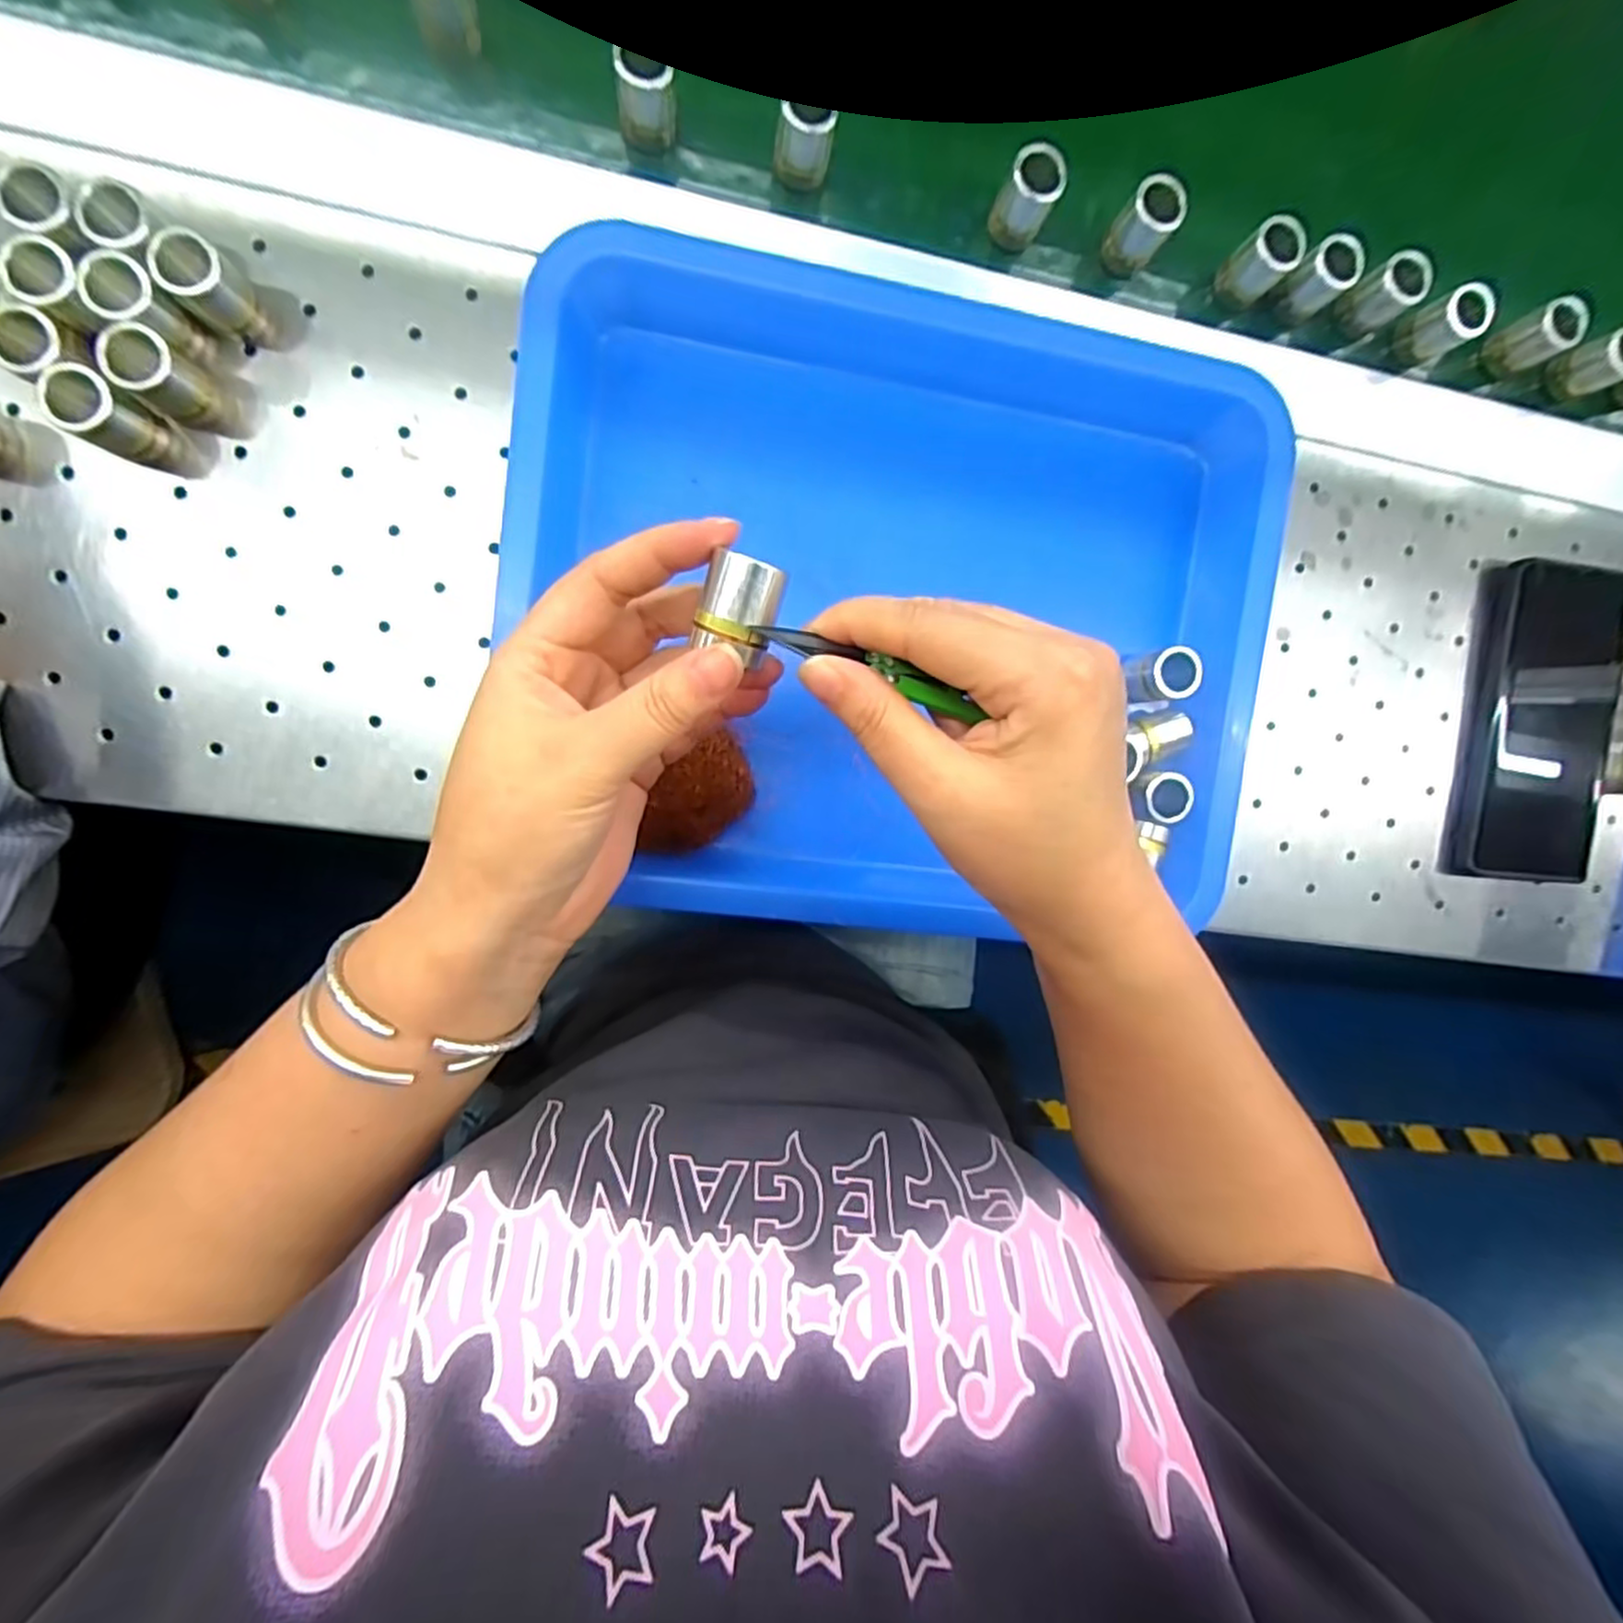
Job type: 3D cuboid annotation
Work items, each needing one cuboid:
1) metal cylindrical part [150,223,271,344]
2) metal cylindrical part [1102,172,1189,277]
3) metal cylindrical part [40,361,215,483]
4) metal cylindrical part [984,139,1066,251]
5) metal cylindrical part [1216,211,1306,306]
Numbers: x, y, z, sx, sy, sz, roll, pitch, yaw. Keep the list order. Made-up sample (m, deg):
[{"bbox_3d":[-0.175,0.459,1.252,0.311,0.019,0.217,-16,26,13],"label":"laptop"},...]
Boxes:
[{"bbox_3d":[-0.221,-0.193,0.266,0.021,0.031,0.021,-1,95,-8],"label":"metal cylindrical part"},{"bbox_3d":[0.150,-0.263,0.324,0.022,0.031,0.019,40,88,-9],"label":"metal cylindrical part"},{"bbox_3d":[-0.256,-0.144,0.266,0.024,0.033,0.021,36,89,-10],"label":"metal cylindrical part"},{"bbox_3d":[0.094,-0.267,0.315,0.022,0.033,0.021,-1,95,-8],"label":"metal cylindrical part"},{"bbox_3d":[0.207,-0.254,0.335,0.019,0.030,0.023,-44,99,-3],"label":"metal cylindrical part"}]

